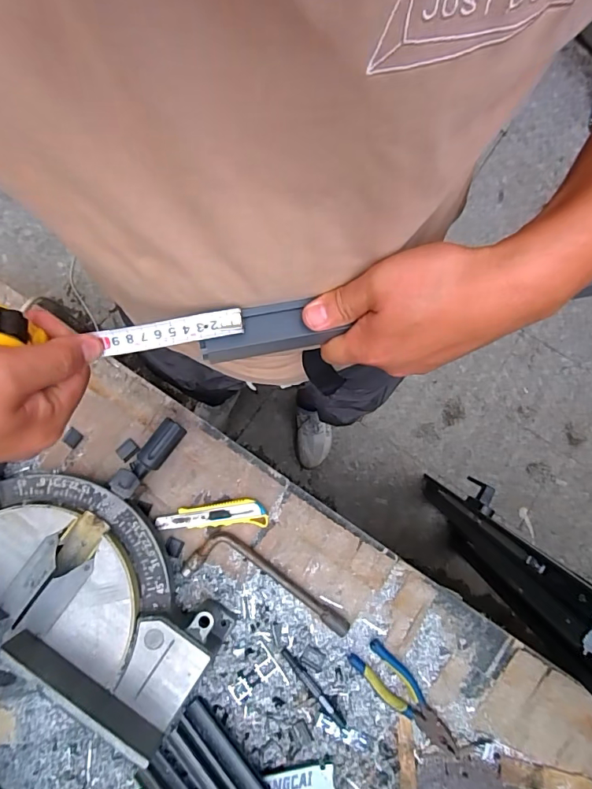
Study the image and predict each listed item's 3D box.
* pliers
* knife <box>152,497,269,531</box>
[{"bbox_3d":[0.165,0.447,0.659,0.056,0.013,0.194,-42,82,-11],"label":"pliers"},{"bbox_3d":[-0.129,0.184,0.695,0.167,0.019,0.042,-1,77,-3],"label":"knife"}]

